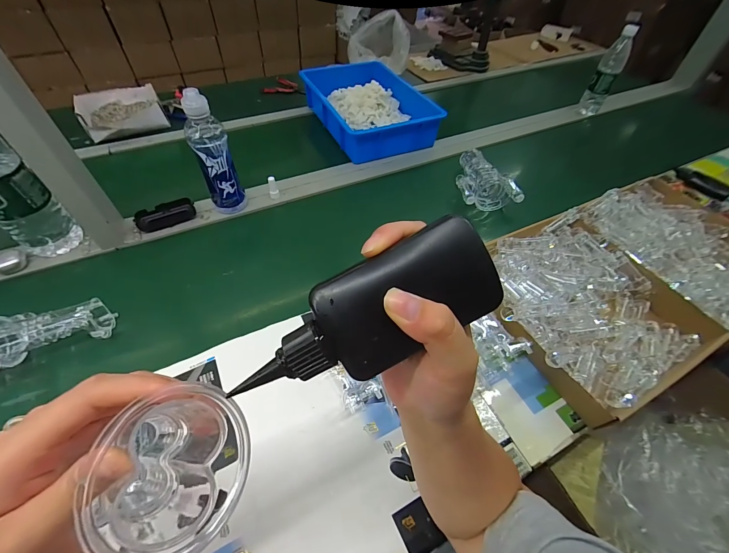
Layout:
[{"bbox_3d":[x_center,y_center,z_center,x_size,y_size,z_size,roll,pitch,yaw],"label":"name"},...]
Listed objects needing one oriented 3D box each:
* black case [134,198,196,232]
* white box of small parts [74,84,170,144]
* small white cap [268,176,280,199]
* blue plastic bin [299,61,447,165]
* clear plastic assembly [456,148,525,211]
[{"bbox_3d":[-0.416,-0.130,0.676,0.110,0.031,0.049,-24,56,-21],"label":"black case"},{"bbox_3d":[-0.681,-0.467,0.904,0.204,0.053,0.212,-29,58,-23],"label":"white box of small parts"},{"bbox_3d":[-0.203,-0.196,0.717,0.020,0.052,0.016,-14,53,-14],"label":"small white cap"},{"bbox_3d":[0.015,-0.490,0.932,0.282,0.095,0.390,-19,54,-17],"label":"blue plastic bin"},{"bbox_3d":[0.280,-0.239,0.767,0.126,0.052,0.197,0,51,-3],"label":"clear plastic assembly"}]

